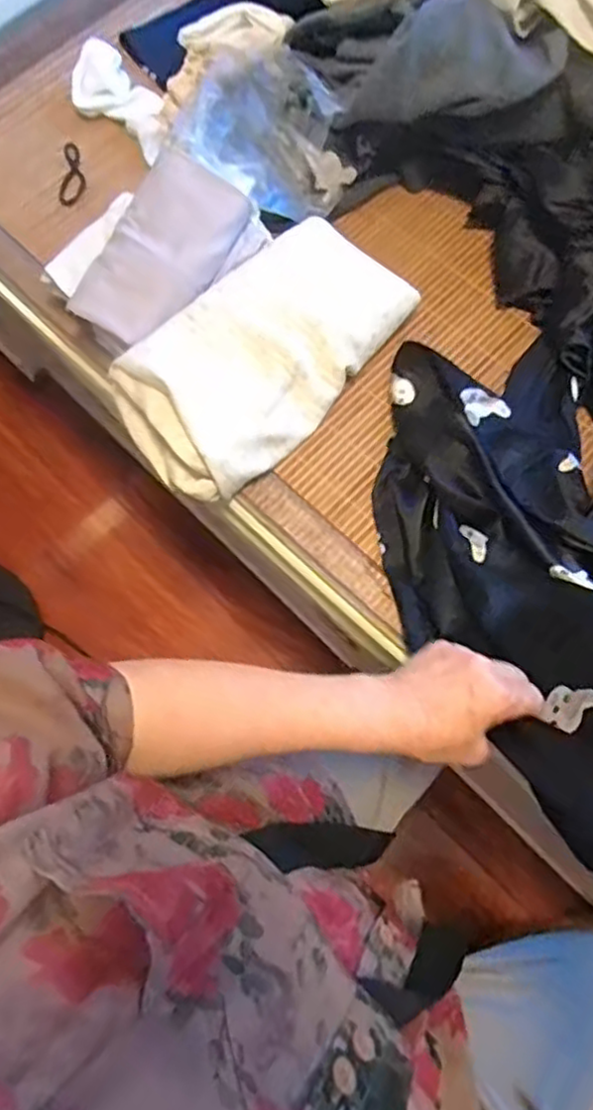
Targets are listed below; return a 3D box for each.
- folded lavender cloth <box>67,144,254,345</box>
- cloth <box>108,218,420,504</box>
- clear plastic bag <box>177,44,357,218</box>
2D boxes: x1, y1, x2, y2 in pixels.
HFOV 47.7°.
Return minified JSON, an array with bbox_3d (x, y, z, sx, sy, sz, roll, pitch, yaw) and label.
[{"bbox_3d":[-0.148,-0.335,0.753,0.112,0.025,0.210,32,93,-25],"label":"folded lavender cloth"},{"bbox_3d":[-0.029,-0.224,0.753,0.339,0.088,0.186,-38,74,-10],"label":"cloth"},{"bbox_3d":[-0.025,-0.496,0.803,0.169,0.105,0.194,19,73,8],"label":"clear plastic bag"}]

